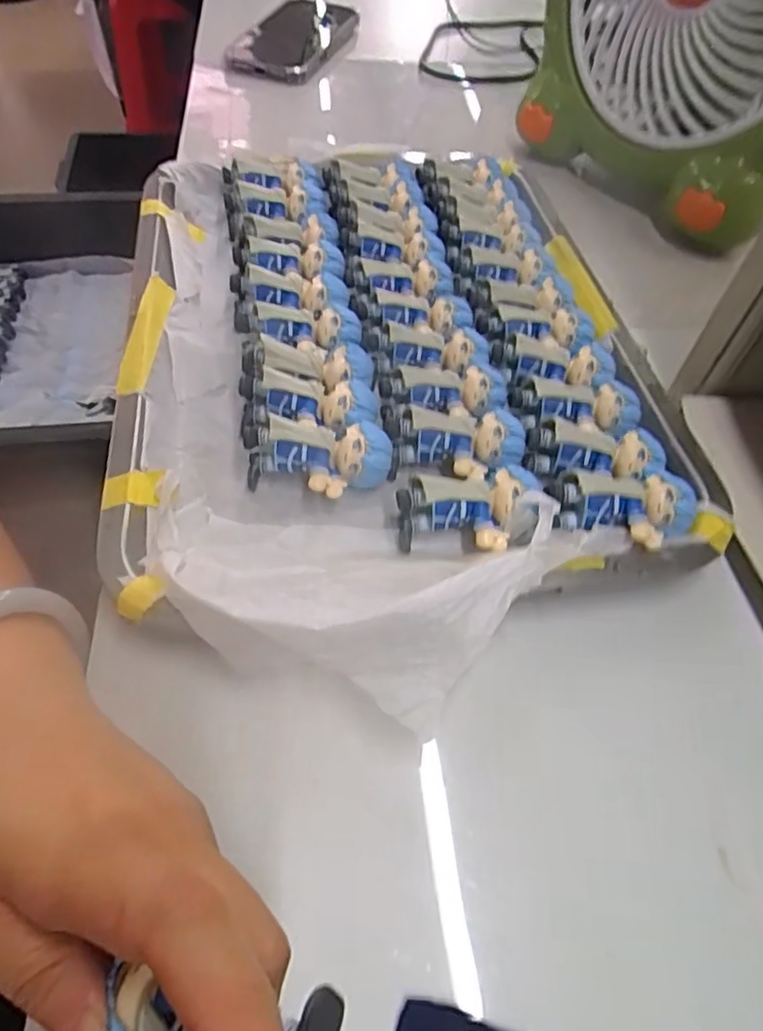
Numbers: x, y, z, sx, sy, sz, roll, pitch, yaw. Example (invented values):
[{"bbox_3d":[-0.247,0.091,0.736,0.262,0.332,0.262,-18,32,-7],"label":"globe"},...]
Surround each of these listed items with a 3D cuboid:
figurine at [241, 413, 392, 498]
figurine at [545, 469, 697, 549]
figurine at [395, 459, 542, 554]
[{"bbox_3d":[-0.028,-0.024,0.263,0.063,0.026,0.029,0,55,-5],"label":"figurine"},{"bbox_3d":[0.100,-0.001,0.249,0.056,0.015,0.031,0,55,-5],"label":"figurine"},{"bbox_3d":[0.036,-0.006,0.252,0.057,0.017,0.039,1,55,-4],"label":"figurine"}]

